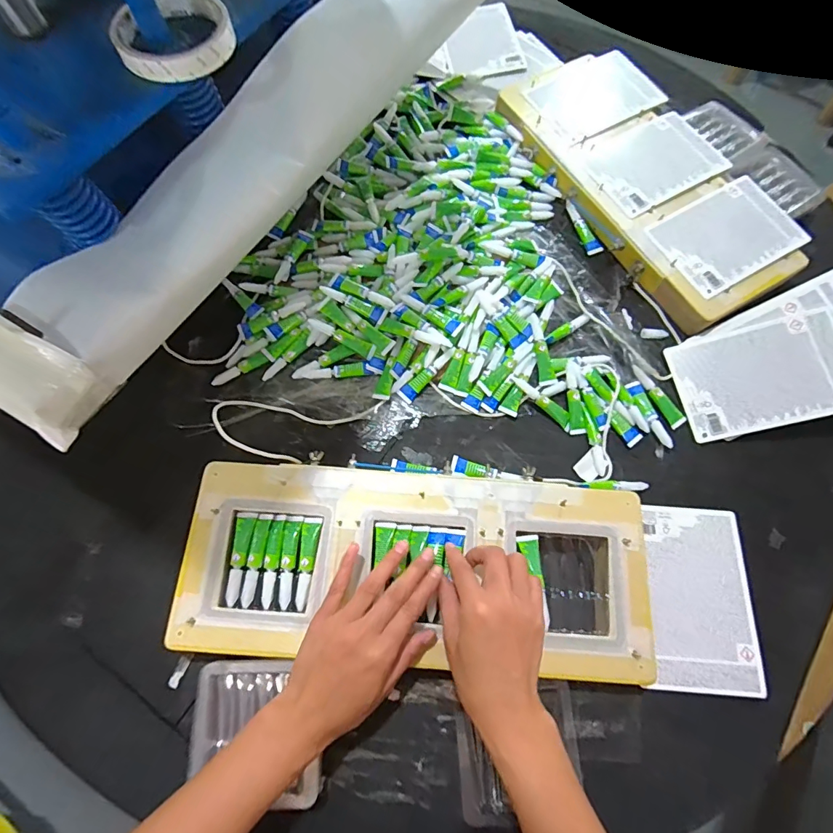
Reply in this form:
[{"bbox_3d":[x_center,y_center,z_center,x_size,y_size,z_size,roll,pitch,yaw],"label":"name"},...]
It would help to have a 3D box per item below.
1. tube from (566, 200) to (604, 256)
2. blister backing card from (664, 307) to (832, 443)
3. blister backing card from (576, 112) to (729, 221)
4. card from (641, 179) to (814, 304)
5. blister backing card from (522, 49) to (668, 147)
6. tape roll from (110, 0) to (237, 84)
[{"bbox_3d":[0.218,-0.246,0.590,0.017,0.012,0.083,-15,72,-7],"label":"tube"},{"bbox_3d":[0.381,-0.045,0.500,0.167,0.005,0.116,-15,73,14],"label":"blister backing card"},{"bbox_3d":[0.305,-0.331,0.583,0.172,0.008,0.117,-28,74,-10],"label":"blister backing card"},{"bbox_3d":[0.381,-0.222,0.551,0.174,0.010,0.115,-29,74,-8],"label":"card"},{"bbox_3d":[0.247,-0.445,0.622,0.171,0.004,0.118,-29,75,-11],"label":"blister backing card"},{"bbox_3d":[-0.192,-0.303,0.359,0.088,0.016,0.088,1,71,-2],"label":"tape roll"}]

